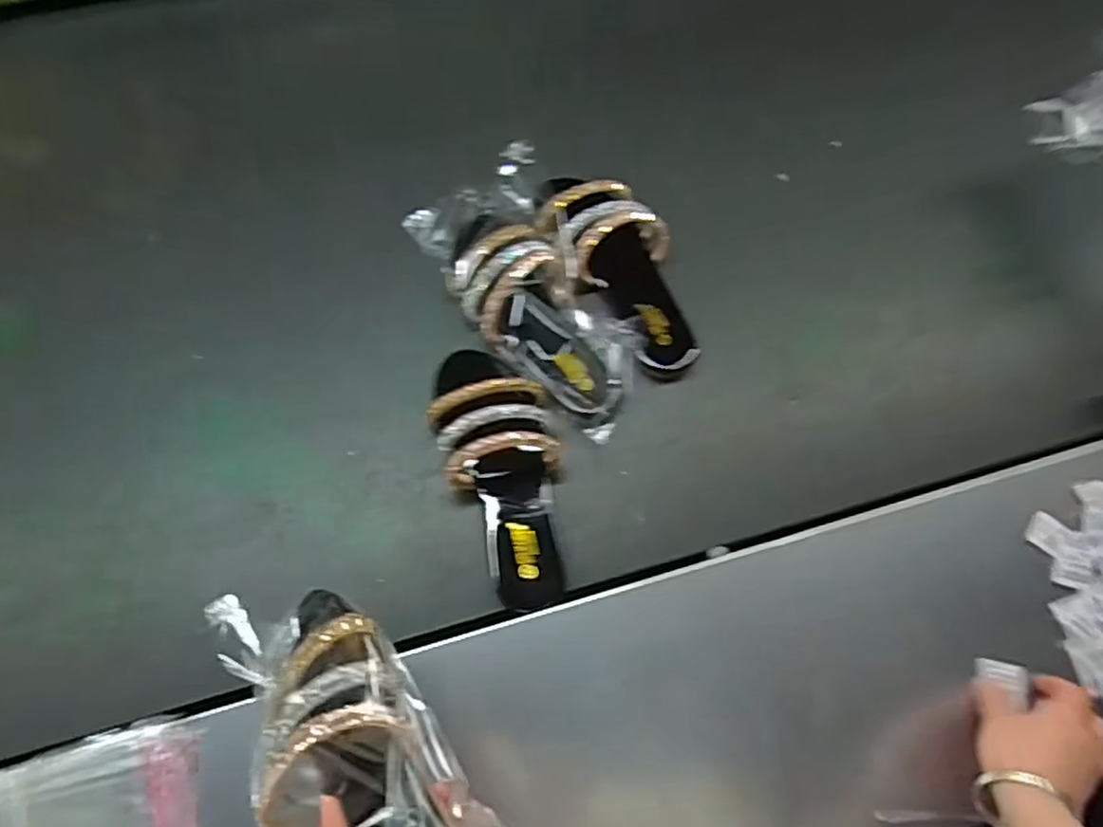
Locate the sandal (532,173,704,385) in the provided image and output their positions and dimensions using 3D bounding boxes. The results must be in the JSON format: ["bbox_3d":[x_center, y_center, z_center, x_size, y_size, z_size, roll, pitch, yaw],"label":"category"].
[{"bbox_3d":[0.067,-0.146,0.685,0.108,0.059,0.228,-18,69,-10],"label":"sandal"}]

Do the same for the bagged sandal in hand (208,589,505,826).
[{"bbox_3d":[-0.091,0.203,0.371,0.095,0.088,0.254,-39,54,-17],"label":"bagged sandal in hand"}]

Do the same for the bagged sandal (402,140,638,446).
[{"bbox_3d":[-0.020,-0.112,0.684,0.132,0.093,0.295,-26,71,-13],"label":"bagged sandal"}]

